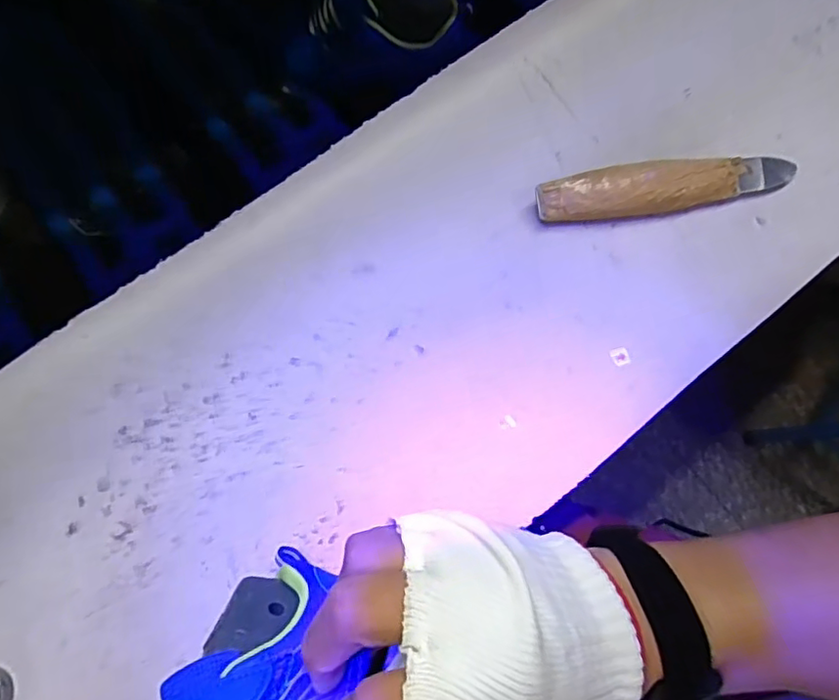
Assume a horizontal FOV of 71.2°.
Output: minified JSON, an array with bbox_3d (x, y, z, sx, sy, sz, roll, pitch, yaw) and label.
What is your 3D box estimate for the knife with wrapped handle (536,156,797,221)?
[{"bbox_3d":[0.160,-0.103,0.368,0.170,0.027,0.026,-11,75,-5],"label":"knife with wrapped handle"}]

